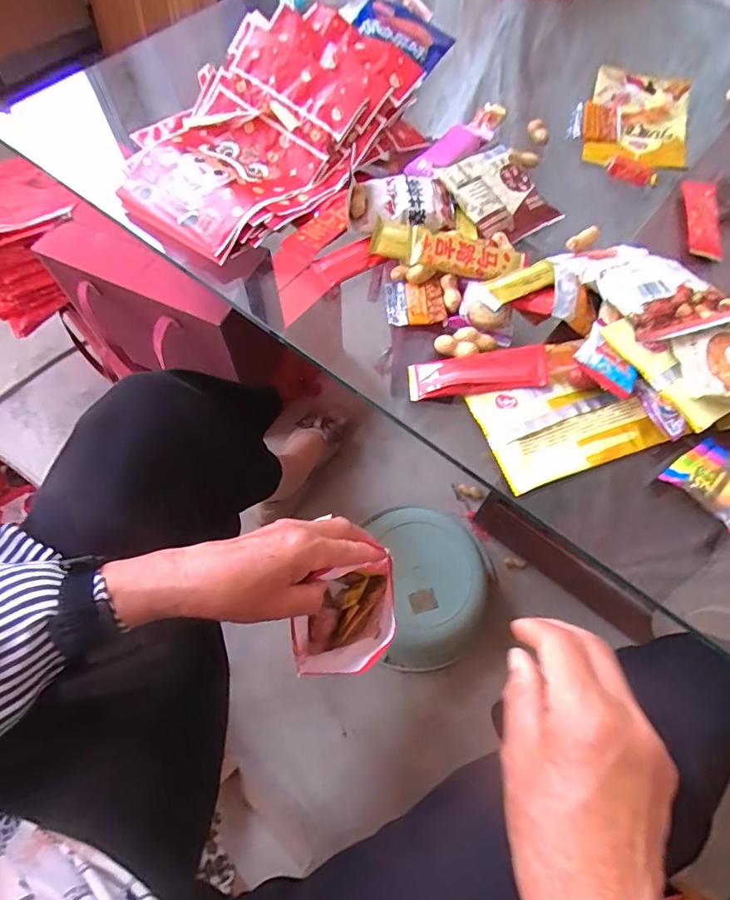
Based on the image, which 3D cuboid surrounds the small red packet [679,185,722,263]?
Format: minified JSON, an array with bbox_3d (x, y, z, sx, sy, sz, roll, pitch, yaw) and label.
[{"bbox_3d":[0.319,-0.220,0.470,0.031,0.007,0.092,10,68,1],"label":"small red packet"}]

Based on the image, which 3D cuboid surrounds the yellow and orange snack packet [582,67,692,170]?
[{"bbox_3d":[0.291,-0.353,0.531,0.108,0.019,0.153,15,65,5],"label":"yellow and orange snack packet"}]

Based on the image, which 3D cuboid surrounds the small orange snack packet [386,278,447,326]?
[{"bbox_3d":[0.042,-0.127,0.425,0.048,0.012,0.043,-2,65,-2],"label":"small orange snack packet"}]

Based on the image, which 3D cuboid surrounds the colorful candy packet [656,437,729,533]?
[{"bbox_3d":[0.247,0.026,0.340,0.046,0.016,0.066,-35,70,-16],"label":"colorful candy packet"}]

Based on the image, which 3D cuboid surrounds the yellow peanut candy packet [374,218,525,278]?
[{"bbox_3d":[0.071,-0.171,0.418,0.130,0.017,0.041,9,65,3],"label":"yellow peanut candy packet"}]

